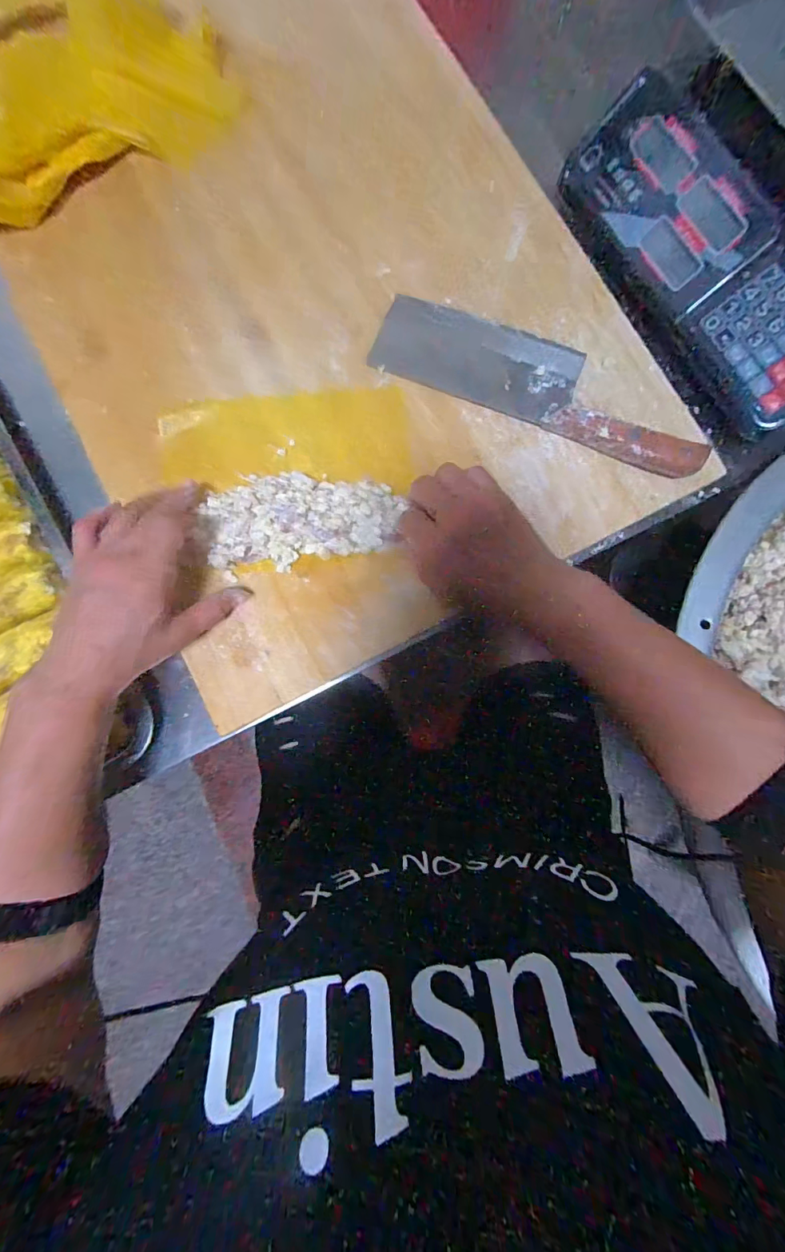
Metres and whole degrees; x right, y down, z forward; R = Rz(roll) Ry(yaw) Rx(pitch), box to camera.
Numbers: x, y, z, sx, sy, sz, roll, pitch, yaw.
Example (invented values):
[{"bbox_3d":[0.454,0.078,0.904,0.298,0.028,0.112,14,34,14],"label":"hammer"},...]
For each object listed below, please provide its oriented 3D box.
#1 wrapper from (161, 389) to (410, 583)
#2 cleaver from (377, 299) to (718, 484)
[{"bbox_3d":[-0.083,-0.129,0.371,0.201,0.033,0.155,-9,84,-3],"label":"wrapper"},{"bbox_3d":[0.132,-0.222,0.392,0.294,0.029,0.087,24,83,1],"label":"cleaver"}]

